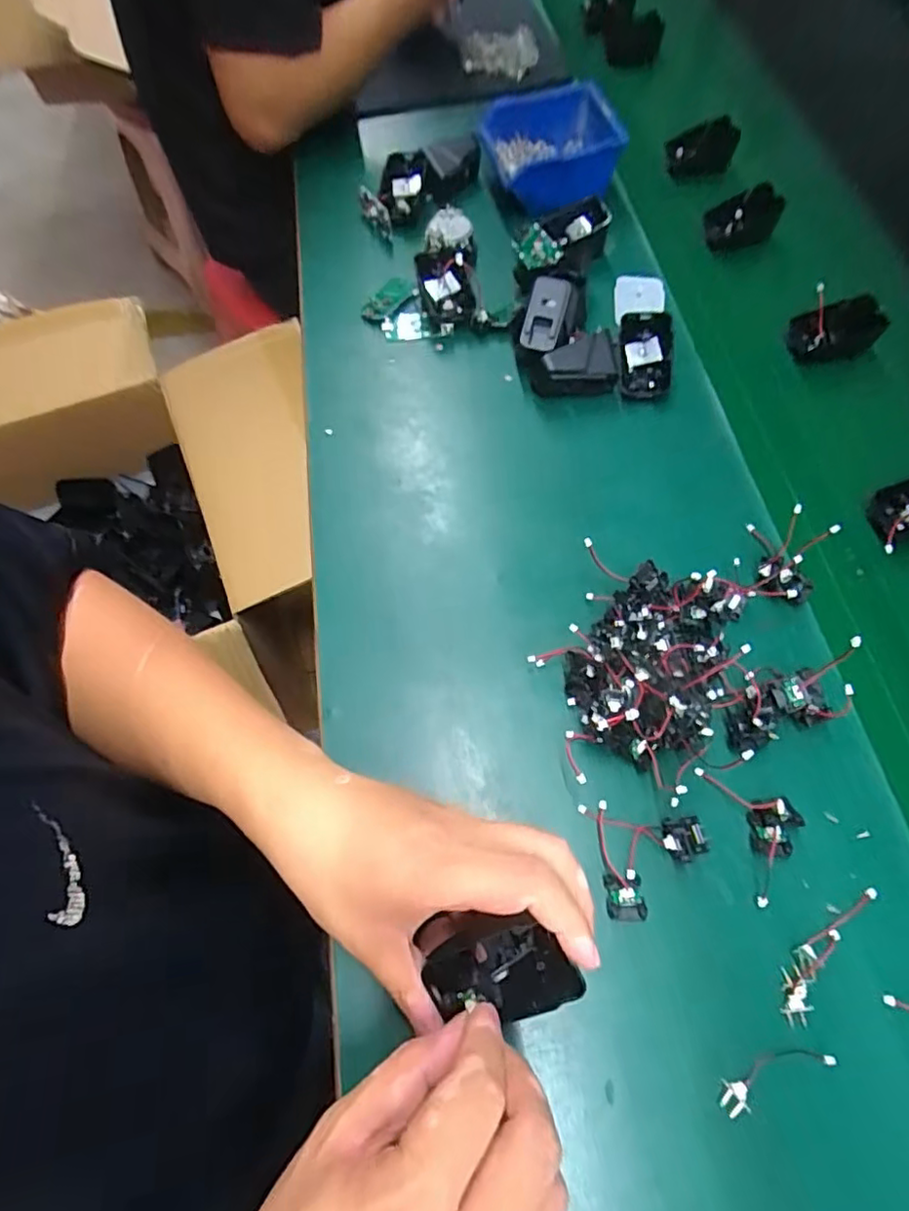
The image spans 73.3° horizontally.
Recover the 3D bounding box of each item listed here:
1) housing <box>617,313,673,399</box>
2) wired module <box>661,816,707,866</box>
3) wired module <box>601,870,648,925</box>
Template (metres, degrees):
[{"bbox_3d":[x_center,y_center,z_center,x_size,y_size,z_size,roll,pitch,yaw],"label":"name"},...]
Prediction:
[{"bbox_3d":[0.160,-0.208,0.510,0.042,0.013,0.068,3,93,8],"label":"housing"},{"bbox_3d":[0.136,0.137,0.358,0.025,0.015,0.025,-6,64,0],"label":"wired module"},{"bbox_3d":[0.098,0.168,0.351,0.021,0.007,0.026,-6,64,0],"label":"wired module"}]

